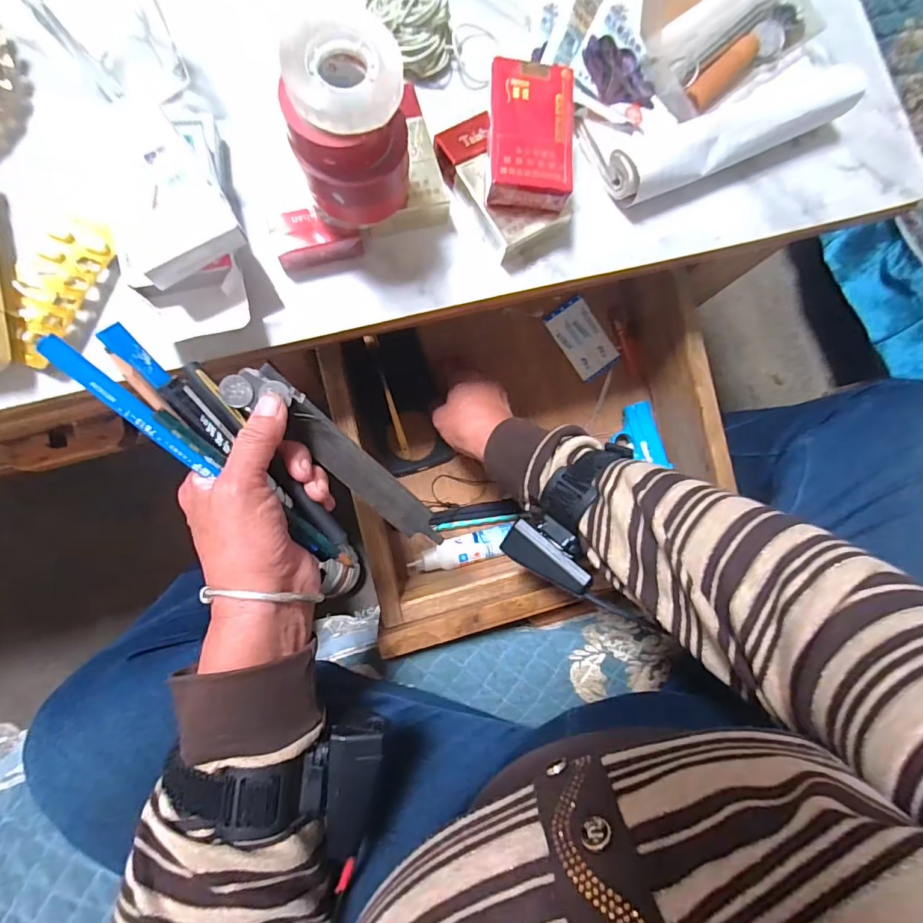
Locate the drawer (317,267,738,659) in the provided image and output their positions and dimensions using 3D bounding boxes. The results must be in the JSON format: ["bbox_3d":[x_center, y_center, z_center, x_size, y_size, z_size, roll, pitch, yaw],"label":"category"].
[{"bbox_3d":[0.072,-0.013,0.492,0.361,0.093,0.313,-14,87,-9],"label":"drawer"}]

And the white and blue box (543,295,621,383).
[{"bbox_3d":[0.140,-0.142,0.543,0.056,0.005,0.087,-35,90,-9],"label":"white and blue box"}]

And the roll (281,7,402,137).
[{"bbox_3d":[-0.058,-0.192,0.234,0.056,0.013,0.055,1,85,-8],"label":"roll"}]

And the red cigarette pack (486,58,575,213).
[{"bbox_3d":[0.045,-0.210,0.305,0.053,0.016,0.088,2,86,-6],"label":"red cigarette pack"}]

